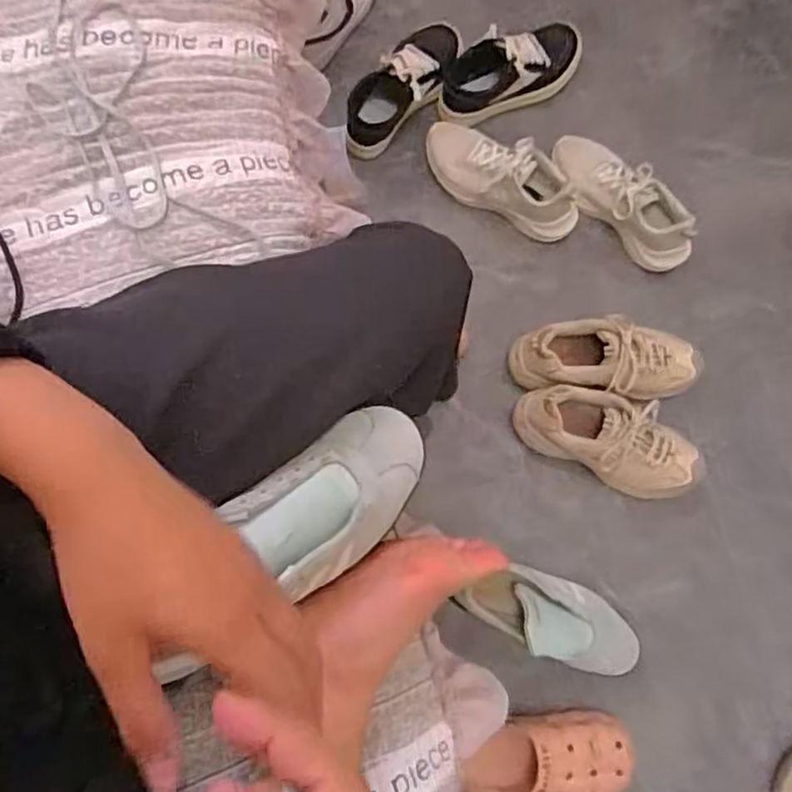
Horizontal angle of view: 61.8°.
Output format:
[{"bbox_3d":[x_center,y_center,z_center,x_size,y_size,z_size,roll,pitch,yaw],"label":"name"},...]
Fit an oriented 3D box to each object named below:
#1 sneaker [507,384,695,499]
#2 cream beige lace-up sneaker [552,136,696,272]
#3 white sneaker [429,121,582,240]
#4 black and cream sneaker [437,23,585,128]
[{"bbox_3d":[0.293,0.061,0.908,0.262,0.099,0.108,16,78,1],"label":"sneaker"},{"bbox_3d":[0.332,-0.291,0.985,0.087,0.103,0.255,-41,83,-10],"label":"cream beige lace-up sneaker"},{"bbox_3d":[0.157,-0.326,0.991,0.248,0.103,0.086,32,76,6],"label":"white sneaker"},{"bbox_3d":[0.178,-0.504,1.035,0.244,0.102,0.094,-28,81,-8],"label":"black and cream sneaker"}]

